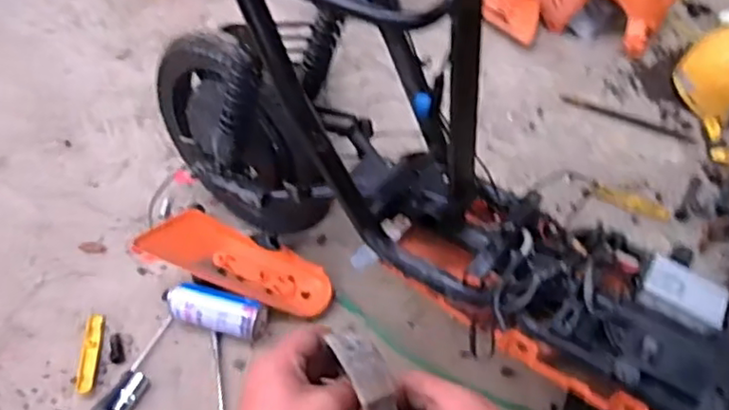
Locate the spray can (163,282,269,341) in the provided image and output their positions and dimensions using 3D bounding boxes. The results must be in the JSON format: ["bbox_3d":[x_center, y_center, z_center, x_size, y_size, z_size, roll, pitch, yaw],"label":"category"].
[{"bbox_3d":[-0.264,0.189,1.108,0.189,0.069,0.075,9,54,11],"label":"spray can"}]

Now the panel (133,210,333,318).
[{"bbox_3d":[-0.227,0.102,1.150,0.348,0.061,0.108,22,52,-8],"label":"panel"}]

